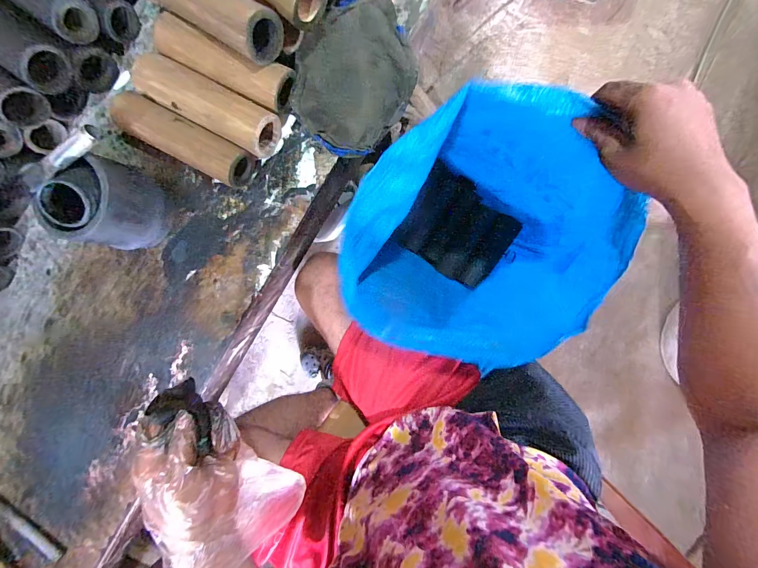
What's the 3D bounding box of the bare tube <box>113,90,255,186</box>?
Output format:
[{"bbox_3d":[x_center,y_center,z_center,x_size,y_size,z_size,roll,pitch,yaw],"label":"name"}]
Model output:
[{"bbox_3d":[-0.251,-0.184,0.427,0.178,0.038,0.049,27,96,-5],"label":"bare tube"}]

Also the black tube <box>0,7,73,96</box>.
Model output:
[{"bbox_3d":[-0.472,-0.308,0.407,0.198,0.044,0.061,35,96,6],"label":"black tube"}]

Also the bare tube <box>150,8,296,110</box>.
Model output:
[{"bbox_3d":[-0.191,-0.270,0.414,0.175,0.046,0.054,27,96,7],"label":"bare tube"}]

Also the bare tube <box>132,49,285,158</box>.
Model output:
[{"bbox_3d":[-0.217,-0.225,0.425,0.182,0.053,0.058,27,96,7],"label":"bare tube"}]

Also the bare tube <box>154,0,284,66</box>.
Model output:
[{"bbox_3d":[-0.193,-0.313,0.377,0.174,0.058,0.055,32,96,7],"label":"bare tube"}]

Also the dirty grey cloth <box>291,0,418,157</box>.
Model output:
[{"bbox_3d":[-0.035,-0.260,0.426,0.135,0.059,0.164,39,97,6],"label":"dirty grey cloth"}]

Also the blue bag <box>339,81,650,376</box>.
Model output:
[{"bbox_3d":[0.142,-0.058,0.535,0.275,0.409,0.297,42,97,6],"label":"blue bag"}]

